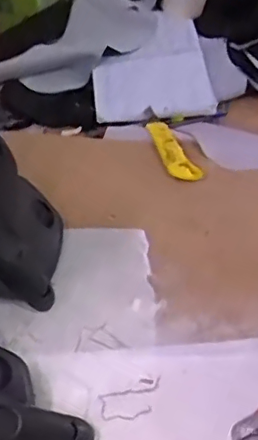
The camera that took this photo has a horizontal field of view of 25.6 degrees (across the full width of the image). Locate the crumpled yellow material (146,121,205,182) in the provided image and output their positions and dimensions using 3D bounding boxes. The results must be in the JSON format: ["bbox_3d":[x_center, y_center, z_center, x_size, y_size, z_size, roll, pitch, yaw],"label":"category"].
[{"bbox_3d":[0.069,-0.112,0.897,0.043,0.032,0.137,-19,48,-15],"label":"crumpled yellow material"}]

